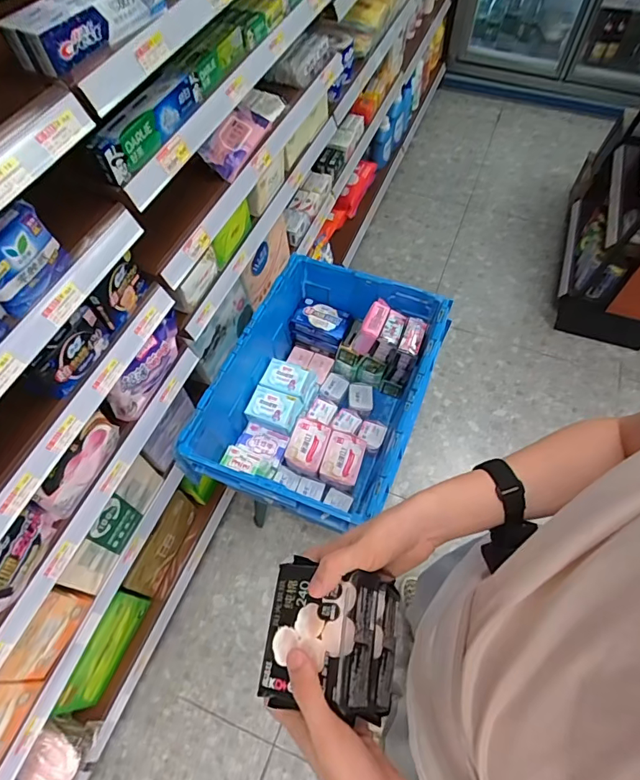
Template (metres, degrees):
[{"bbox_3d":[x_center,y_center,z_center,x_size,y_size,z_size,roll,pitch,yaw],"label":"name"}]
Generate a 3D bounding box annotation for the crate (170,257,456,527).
[{"bbox_3d":[0.011,0.023,1.091,0.412,0.291,0.577,20,62,12],"label":"crate"}]

